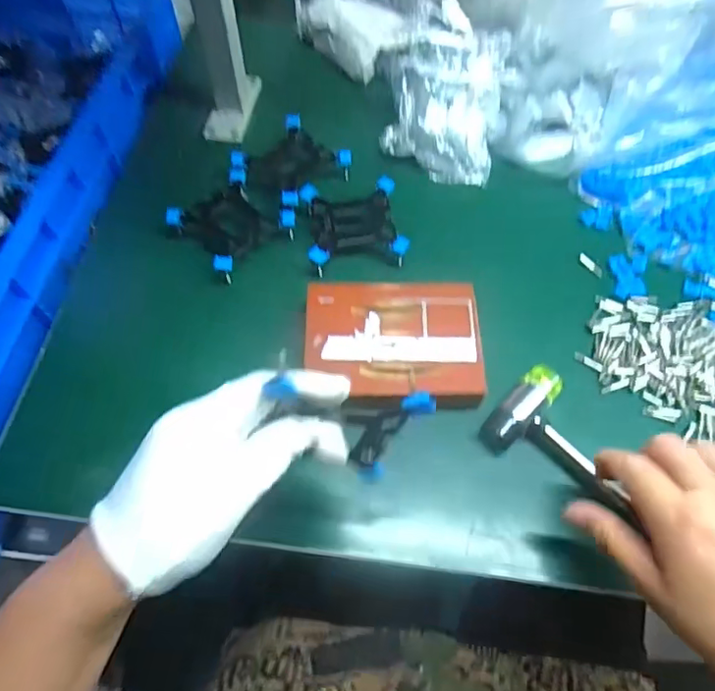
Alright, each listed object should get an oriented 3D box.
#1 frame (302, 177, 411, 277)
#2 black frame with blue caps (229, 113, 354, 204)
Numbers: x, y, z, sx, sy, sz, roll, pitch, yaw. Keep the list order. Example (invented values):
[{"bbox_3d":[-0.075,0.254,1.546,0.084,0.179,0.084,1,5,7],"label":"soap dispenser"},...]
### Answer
[{"bbox_3d":[-0.003,-0.111,0.522,0.085,0.032,0.084,-7,61,-3],"label":"frame"},{"bbox_3d":[-0.065,-0.178,0.555,0.082,0.029,0.086,41,69,20],"label":"black frame with blue caps"}]

